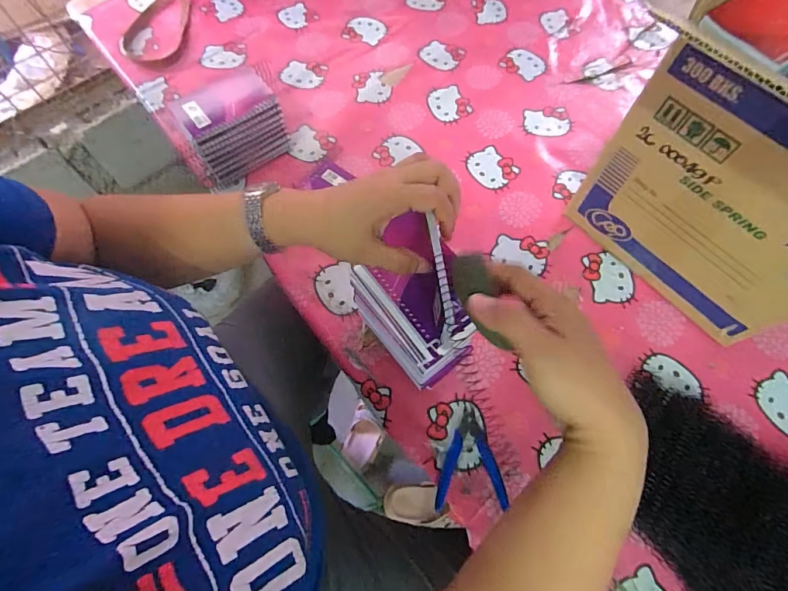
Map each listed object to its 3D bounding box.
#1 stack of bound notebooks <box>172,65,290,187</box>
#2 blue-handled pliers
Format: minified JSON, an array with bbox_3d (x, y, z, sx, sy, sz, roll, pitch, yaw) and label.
[{"bbox_3d":[-0.242,-0.250,0.631,0.140,0.104,0.093,-39,72,-16],"label":"stack of bound notebooks"},{"bbox_3d":[0.091,0.195,0.498,0.080,0.008,0.112,2,66,0],"label":"blue-handled pliers"}]

